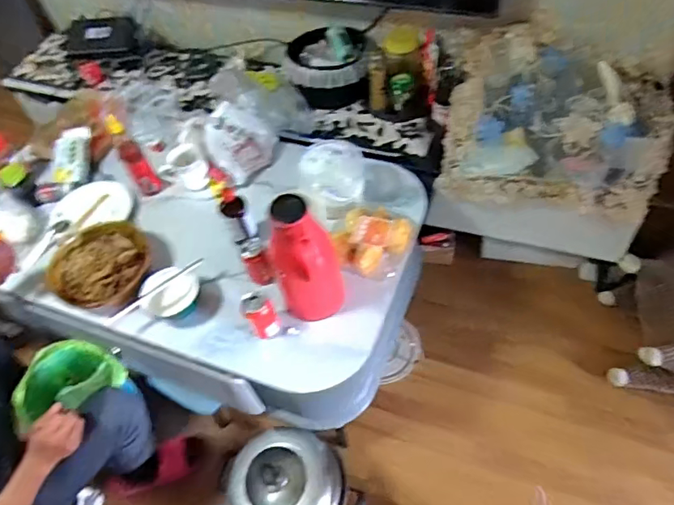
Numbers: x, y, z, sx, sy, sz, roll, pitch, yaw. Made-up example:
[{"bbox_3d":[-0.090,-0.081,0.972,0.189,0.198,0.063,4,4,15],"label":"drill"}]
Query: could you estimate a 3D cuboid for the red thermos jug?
[{"bbox_3d":[-0.059,0.026,1.094,0.129,0.320,0.133,-19,56,-5],"label":"red thermos jug"}]

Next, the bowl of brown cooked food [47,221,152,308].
[{"bbox_3d":[-0.579,0.038,1.319,0.233,0.122,0.227,-4,56,5],"label":"bowl of brown cooked food"}]

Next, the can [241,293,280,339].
[{"bbox_3d":[-0.166,0.140,1.165,0.059,0.113,0.066,-32,58,-13],"label":"can"}]

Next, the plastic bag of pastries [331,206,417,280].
[{"bbox_3d":[0.080,-0.031,1.254,0.172,0.059,0.178,23,63,21],"label":"plastic bag of pastries"}]

